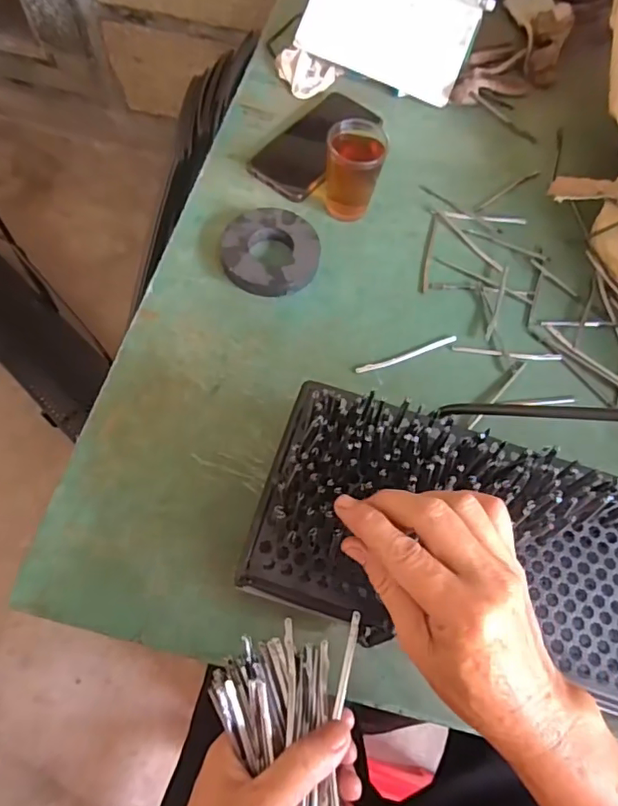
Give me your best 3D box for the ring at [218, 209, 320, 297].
[{"bbox_3d":[-0.037,-0.151,0.533,0.093,0.016,0.096,1,65,-3],"label":"ring"}]

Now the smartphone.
[{"bbox_3d":[0.007,-0.293,0.610,0.080,0.010,0.165,37,68,12],"label":"smartphone"}]

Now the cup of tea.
[{"bbox_3d":[0.045,-0.233,0.557,0.055,0.090,0.057,2,64,-3],"label":"cup of tea"}]

